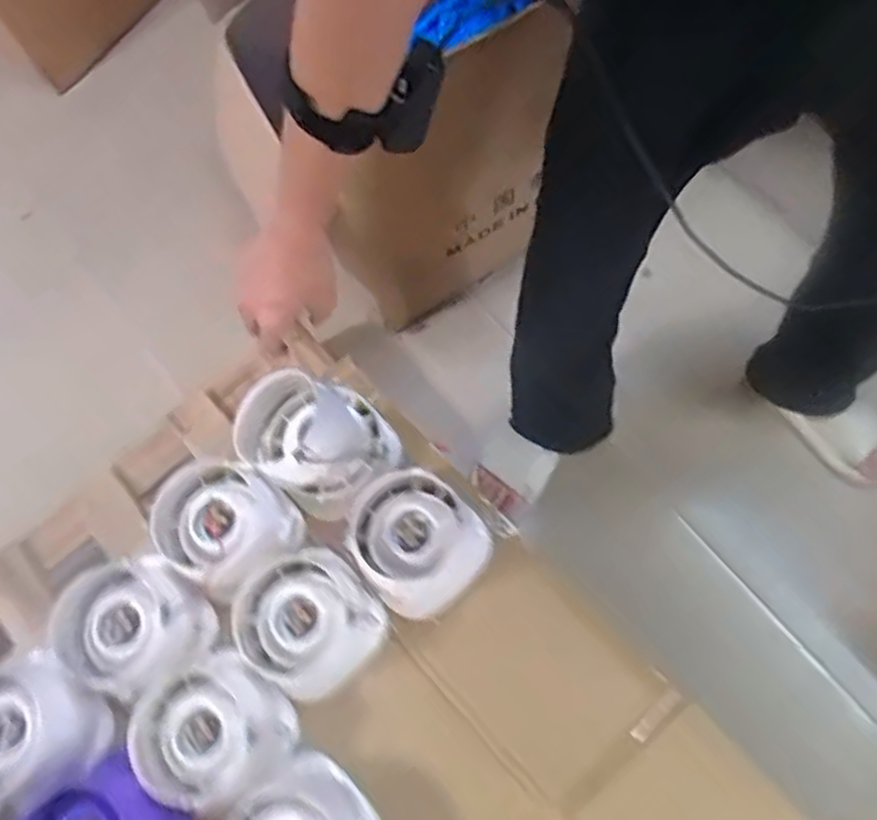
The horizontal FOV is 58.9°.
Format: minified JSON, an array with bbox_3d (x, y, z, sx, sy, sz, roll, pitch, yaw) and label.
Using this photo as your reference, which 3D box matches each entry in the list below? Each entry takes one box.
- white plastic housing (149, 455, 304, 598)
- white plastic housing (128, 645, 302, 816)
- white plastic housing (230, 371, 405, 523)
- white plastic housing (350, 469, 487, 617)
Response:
[{"bbox_3d":[-0.235,0.123,0.846,0.136,0.084,0.129,34,77,16],"label":"white plastic housing"},{"bbox_3d":[-0.228,0.318,0.772,0.140,0.078,0.128,-42,71,-10],"label":"white plastic housing"},{"bbox_3d":[-0.134,0.030,0.865,0.164,0.093,0.132,33,76,16],"label":"white plastic housing"},{"bbox_3d":[-0.027,0.136,0.828,0.127,0.059,0.139,-43,72,-10],"label":"white plastic housing"}]

